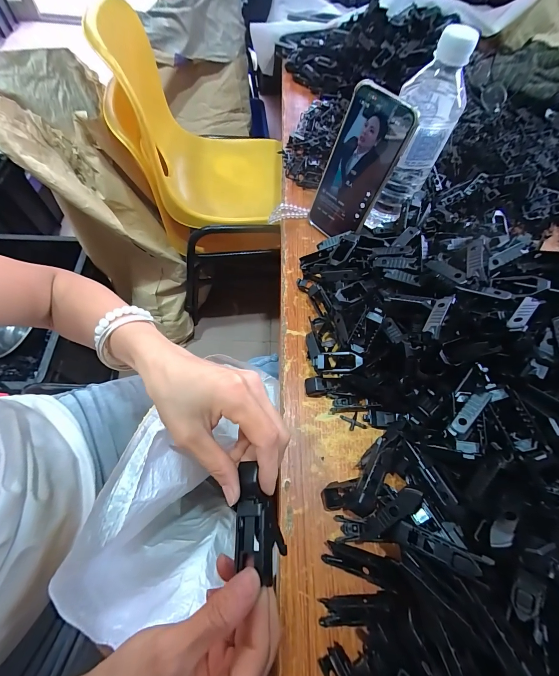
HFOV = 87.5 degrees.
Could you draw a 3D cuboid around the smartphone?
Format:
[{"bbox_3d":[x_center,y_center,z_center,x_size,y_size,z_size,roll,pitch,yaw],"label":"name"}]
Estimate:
[{"bbox_3d":[0.092,-0.202,0.363,0.080,0.164,0.007,43,53,15],"label":"smartphone"}]

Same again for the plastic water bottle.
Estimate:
[{"bbox_3d":[0.156,-0.223,0.354,0.067,0.206,0.060,26,65,9],"label":"plastic water bottle"}]

